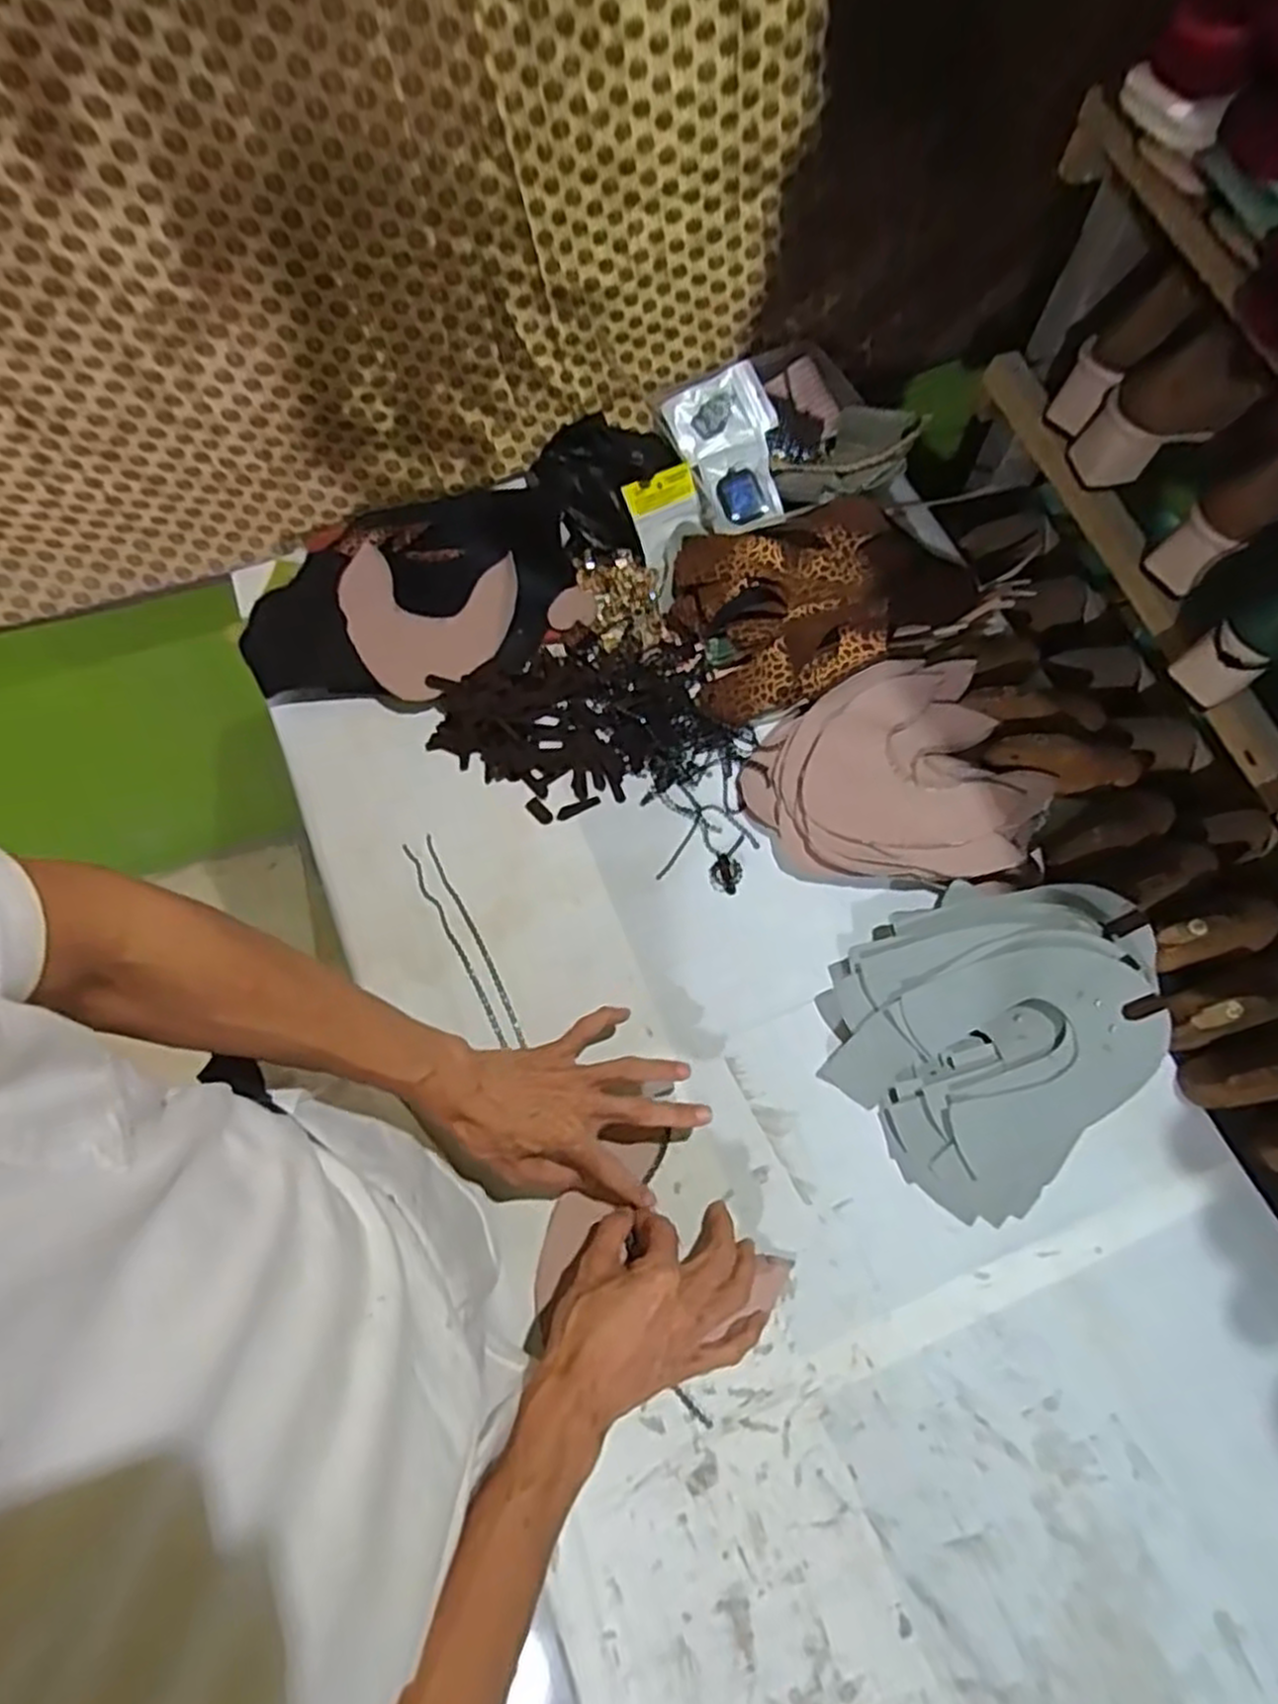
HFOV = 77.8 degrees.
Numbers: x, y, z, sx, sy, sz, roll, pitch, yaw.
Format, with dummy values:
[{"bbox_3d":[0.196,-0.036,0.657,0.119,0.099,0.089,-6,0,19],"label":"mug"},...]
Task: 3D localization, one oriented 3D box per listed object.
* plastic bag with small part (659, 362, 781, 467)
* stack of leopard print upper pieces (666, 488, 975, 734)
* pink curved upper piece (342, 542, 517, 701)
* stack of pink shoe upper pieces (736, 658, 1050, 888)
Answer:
[{"bbox_3d":[0.080,-0.434,0.789,0.102,0.018,0.075,-28,91,0],"label":"plastic bag with small part"},{"bbox_3d":[0.177,-0.236,0.730,0.281,0.068,0.173,-16,69,-5],"label":"stack of leopard print upper pieces"},{"bbox_3d":[-0.206,-0.216,0.741,0.154,0.016,0.148,9,69,5],"label":"pink curved upper piece"},{"bbox_3d":[0.221,-0.057,0.691,0.231,0.047,0.201,-22,70,-7],"label":"stack of pink shoe upper pieces"}]

